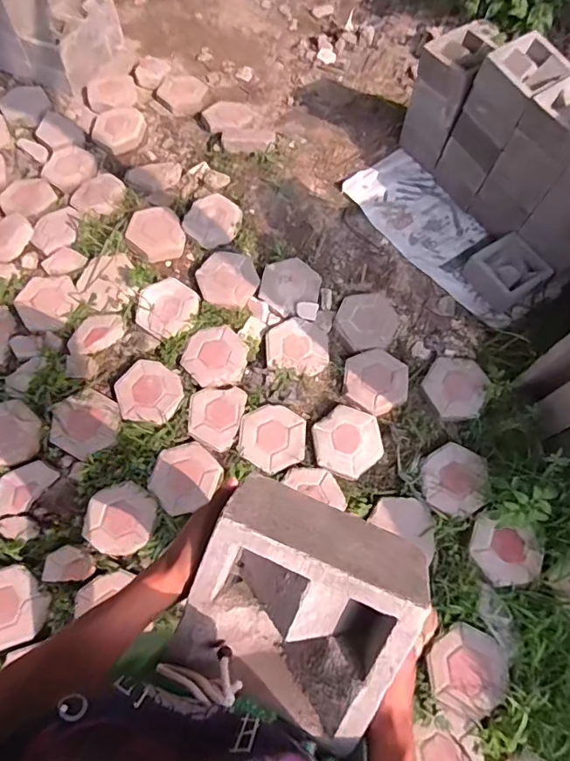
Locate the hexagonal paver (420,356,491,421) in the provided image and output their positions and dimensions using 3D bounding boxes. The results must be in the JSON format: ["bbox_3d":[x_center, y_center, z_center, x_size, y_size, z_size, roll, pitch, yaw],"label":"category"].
[{"bbox_3d":[0.539,0.016,1.584,0.184,0.045,0.216,23,70,10],"label":"hexagonal paver"}]

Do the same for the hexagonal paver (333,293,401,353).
[{"bbox_3d":[0.277,-0.200,1.701,0.197,0.036,0.231,23,70,10],"label":"hexagonal paver"}]

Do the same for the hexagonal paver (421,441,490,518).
[{"bbox_3d":[0.500,0.286,1.473,0.182,0.034,0.214,1,68,1],"label":"hexagonal paver"}]

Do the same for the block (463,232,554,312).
[{"bbox_3d":[0.764,-0.380,1.728,0.193,0.088,0.216,-32,71,-13],"label":"block"}]

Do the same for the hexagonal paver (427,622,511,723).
[{"bbox_3d":[0.476,0.754,1.307,0.189,0.029,0.199,27,71,11],"label":"hexagonal paver"}]

